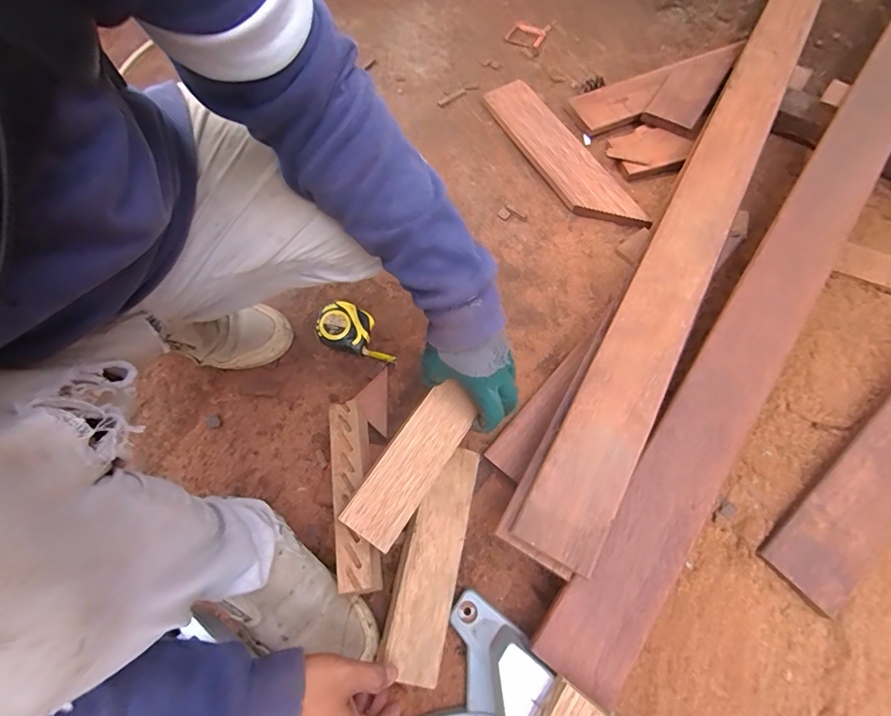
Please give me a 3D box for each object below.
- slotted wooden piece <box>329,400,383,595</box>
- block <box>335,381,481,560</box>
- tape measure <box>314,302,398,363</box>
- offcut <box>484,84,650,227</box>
[{"bbox_3d":[-0.107,0.151,0.506,0.042,0.023,0.211,-10,69,-3],"label":"slotted wooden piece"},{"bbox_3d":[-0.036,0.112,0.476,0.061,0.019,0.176,36,70,-1],"label":"block"},{"bbox_3d":[-0.130,-0.038,0.649,0.120,0.049,0.065,12,69,6],"label":"tape measure"},{"bbox_3d":[0.201,-0.361,0.776,0.097,0.018,0.378,-27,71,-9],"label":"offcut"}]

